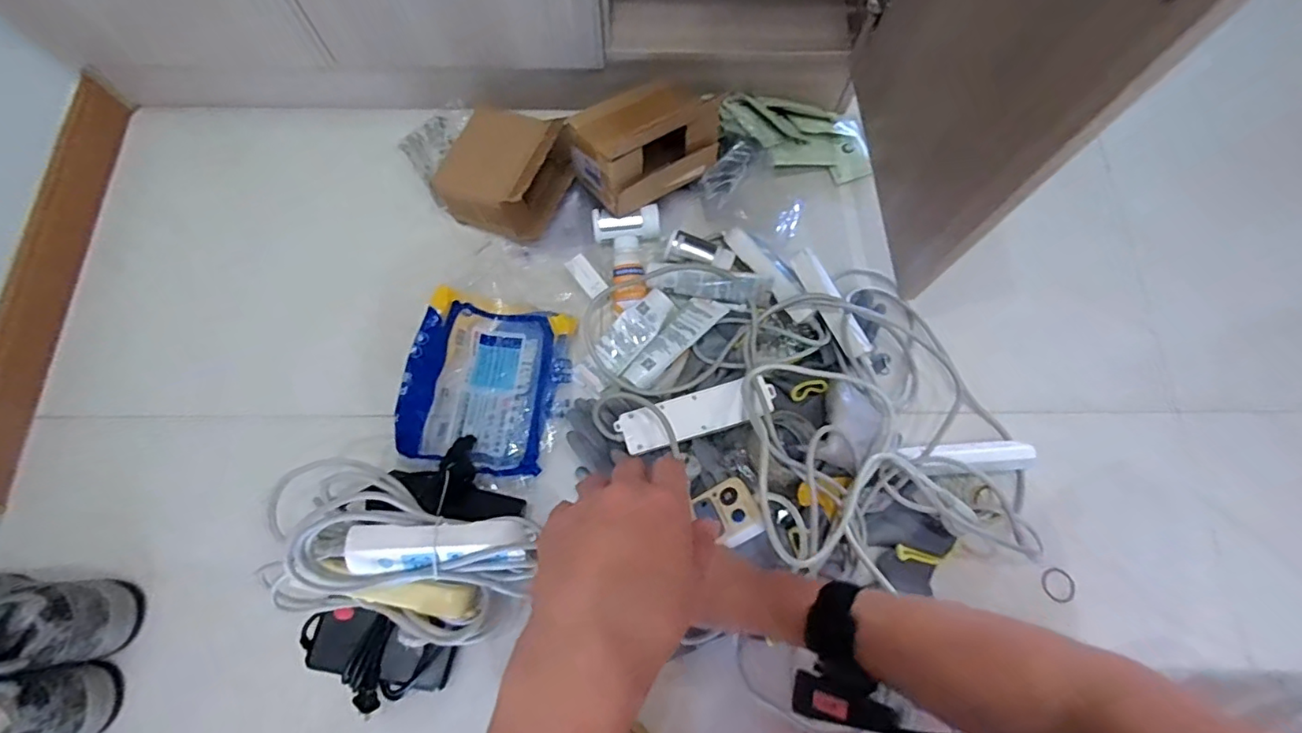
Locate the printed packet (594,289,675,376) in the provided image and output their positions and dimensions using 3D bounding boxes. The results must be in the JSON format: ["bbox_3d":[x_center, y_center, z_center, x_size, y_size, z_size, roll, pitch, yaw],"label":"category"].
[{"bbox_3d":[-0.021,-0.051,0.776,0.052,0.021,0.125,40,89,11],"label":"printed packet"}]

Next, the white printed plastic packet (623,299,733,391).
[{"bbox_3d":[0.032,-0.040,0.767,0.048,0.014,0.171,44,77,12],"label":"white printed plastic packet"}]

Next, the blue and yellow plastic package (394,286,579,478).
[{"bbox_3d":[-0.213,0.019,0.740,0.192,0.076,0.229,12,73,3],"label":"blue and yellow plastic package"}]

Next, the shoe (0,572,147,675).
[{"bbox_3d":[-0.758,0.293,0.646,0.285,0.100,0.102,-1,73,-1],"label":"shoe"}]

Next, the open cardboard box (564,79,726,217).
[{"bbox_3d":[-0.002,-0.323,0.789,0.208,0.084,0.134,-31,75,-10],"label":"open cardboard box"}]

